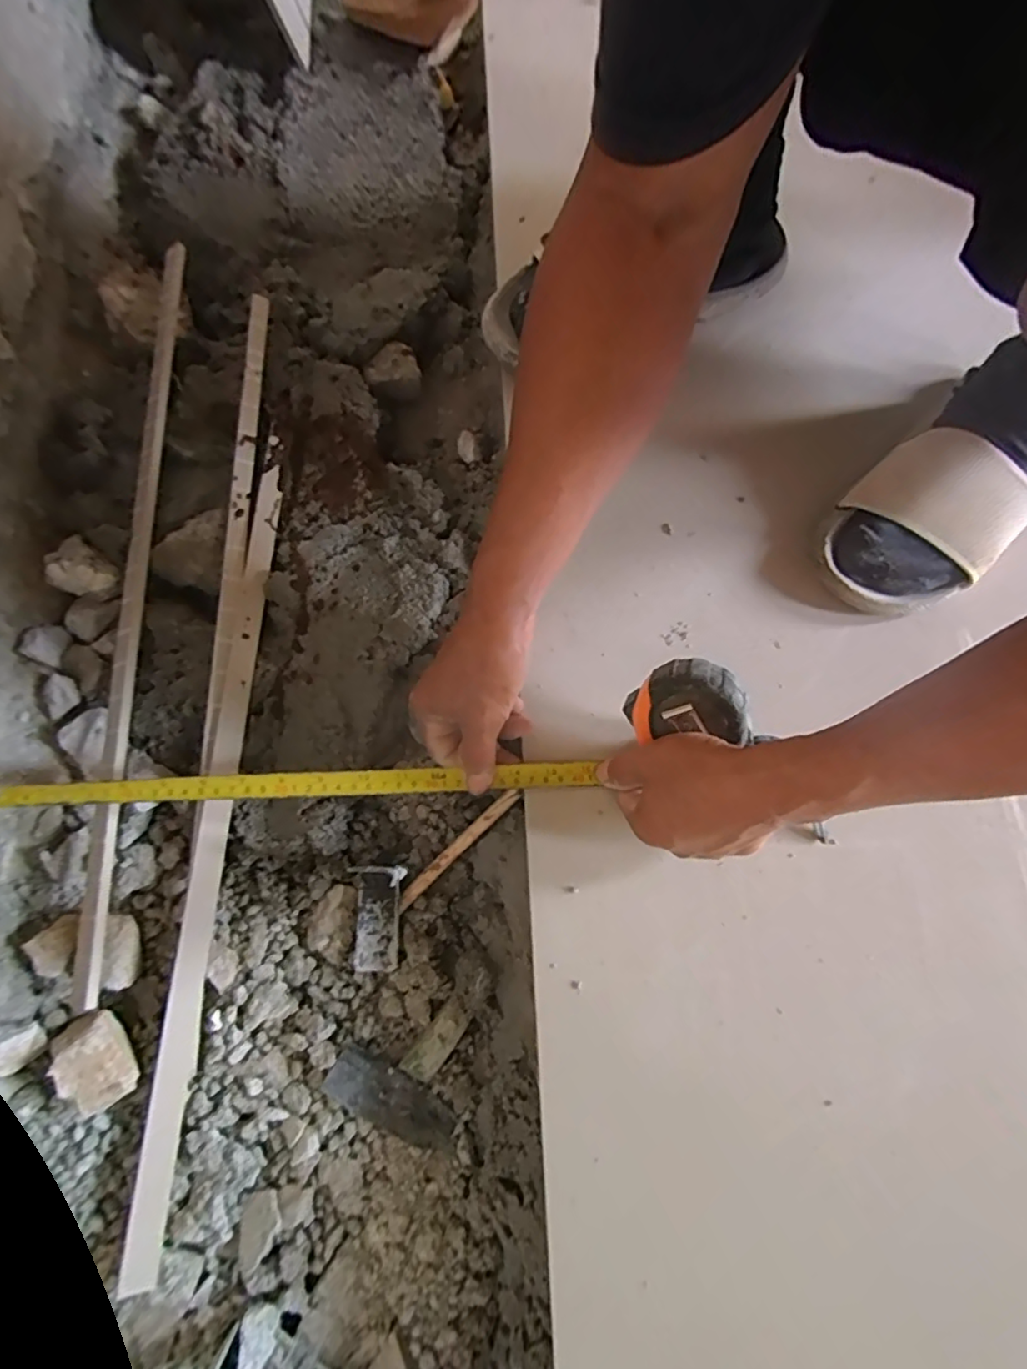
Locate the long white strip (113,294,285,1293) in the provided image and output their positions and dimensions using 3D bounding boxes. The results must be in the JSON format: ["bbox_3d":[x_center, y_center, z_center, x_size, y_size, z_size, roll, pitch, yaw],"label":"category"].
[{"bbox_3d":[-0.213,0.028,0.430,0.037,0.016,0.682,6,79,-18],"label":"long white strip"}]

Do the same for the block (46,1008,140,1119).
[{"bbox_3d":[-0.266,0.239,0.371,0.036,0.031,0.056,-33,77,-9],"label":"block"}]

